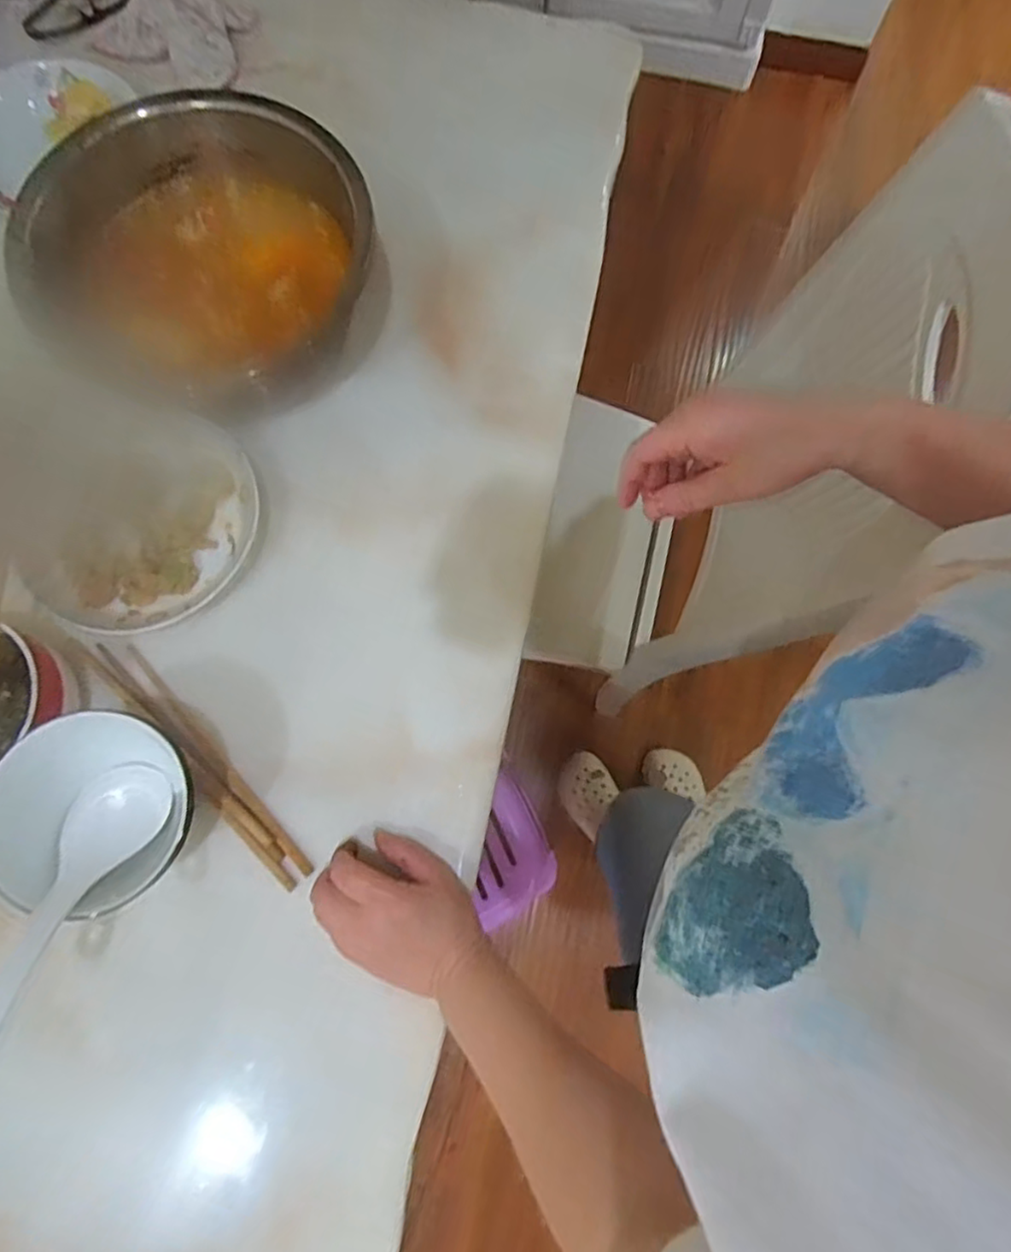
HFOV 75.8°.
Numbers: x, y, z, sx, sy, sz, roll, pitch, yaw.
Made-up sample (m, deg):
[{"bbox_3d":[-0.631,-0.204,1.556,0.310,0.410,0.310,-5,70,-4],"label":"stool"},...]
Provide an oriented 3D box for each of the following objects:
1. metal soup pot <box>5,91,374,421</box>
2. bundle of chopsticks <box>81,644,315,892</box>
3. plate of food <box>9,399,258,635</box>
[{"bbox_3d":[-0.247,-0.313,0.561,0.257,0.109,0.248,0,76,0],"label":"metal soup pot"},{"bbox_3d":[-0.242,0.101,0.509,0.250,0.014,0.029,44,80,10],"label":"bundle of chopsticks"},{"bbox_3d":[-0.309,-0.092,0.552,0.181,0.024,0.198,0,76,0],"label":"plate of food"}]

